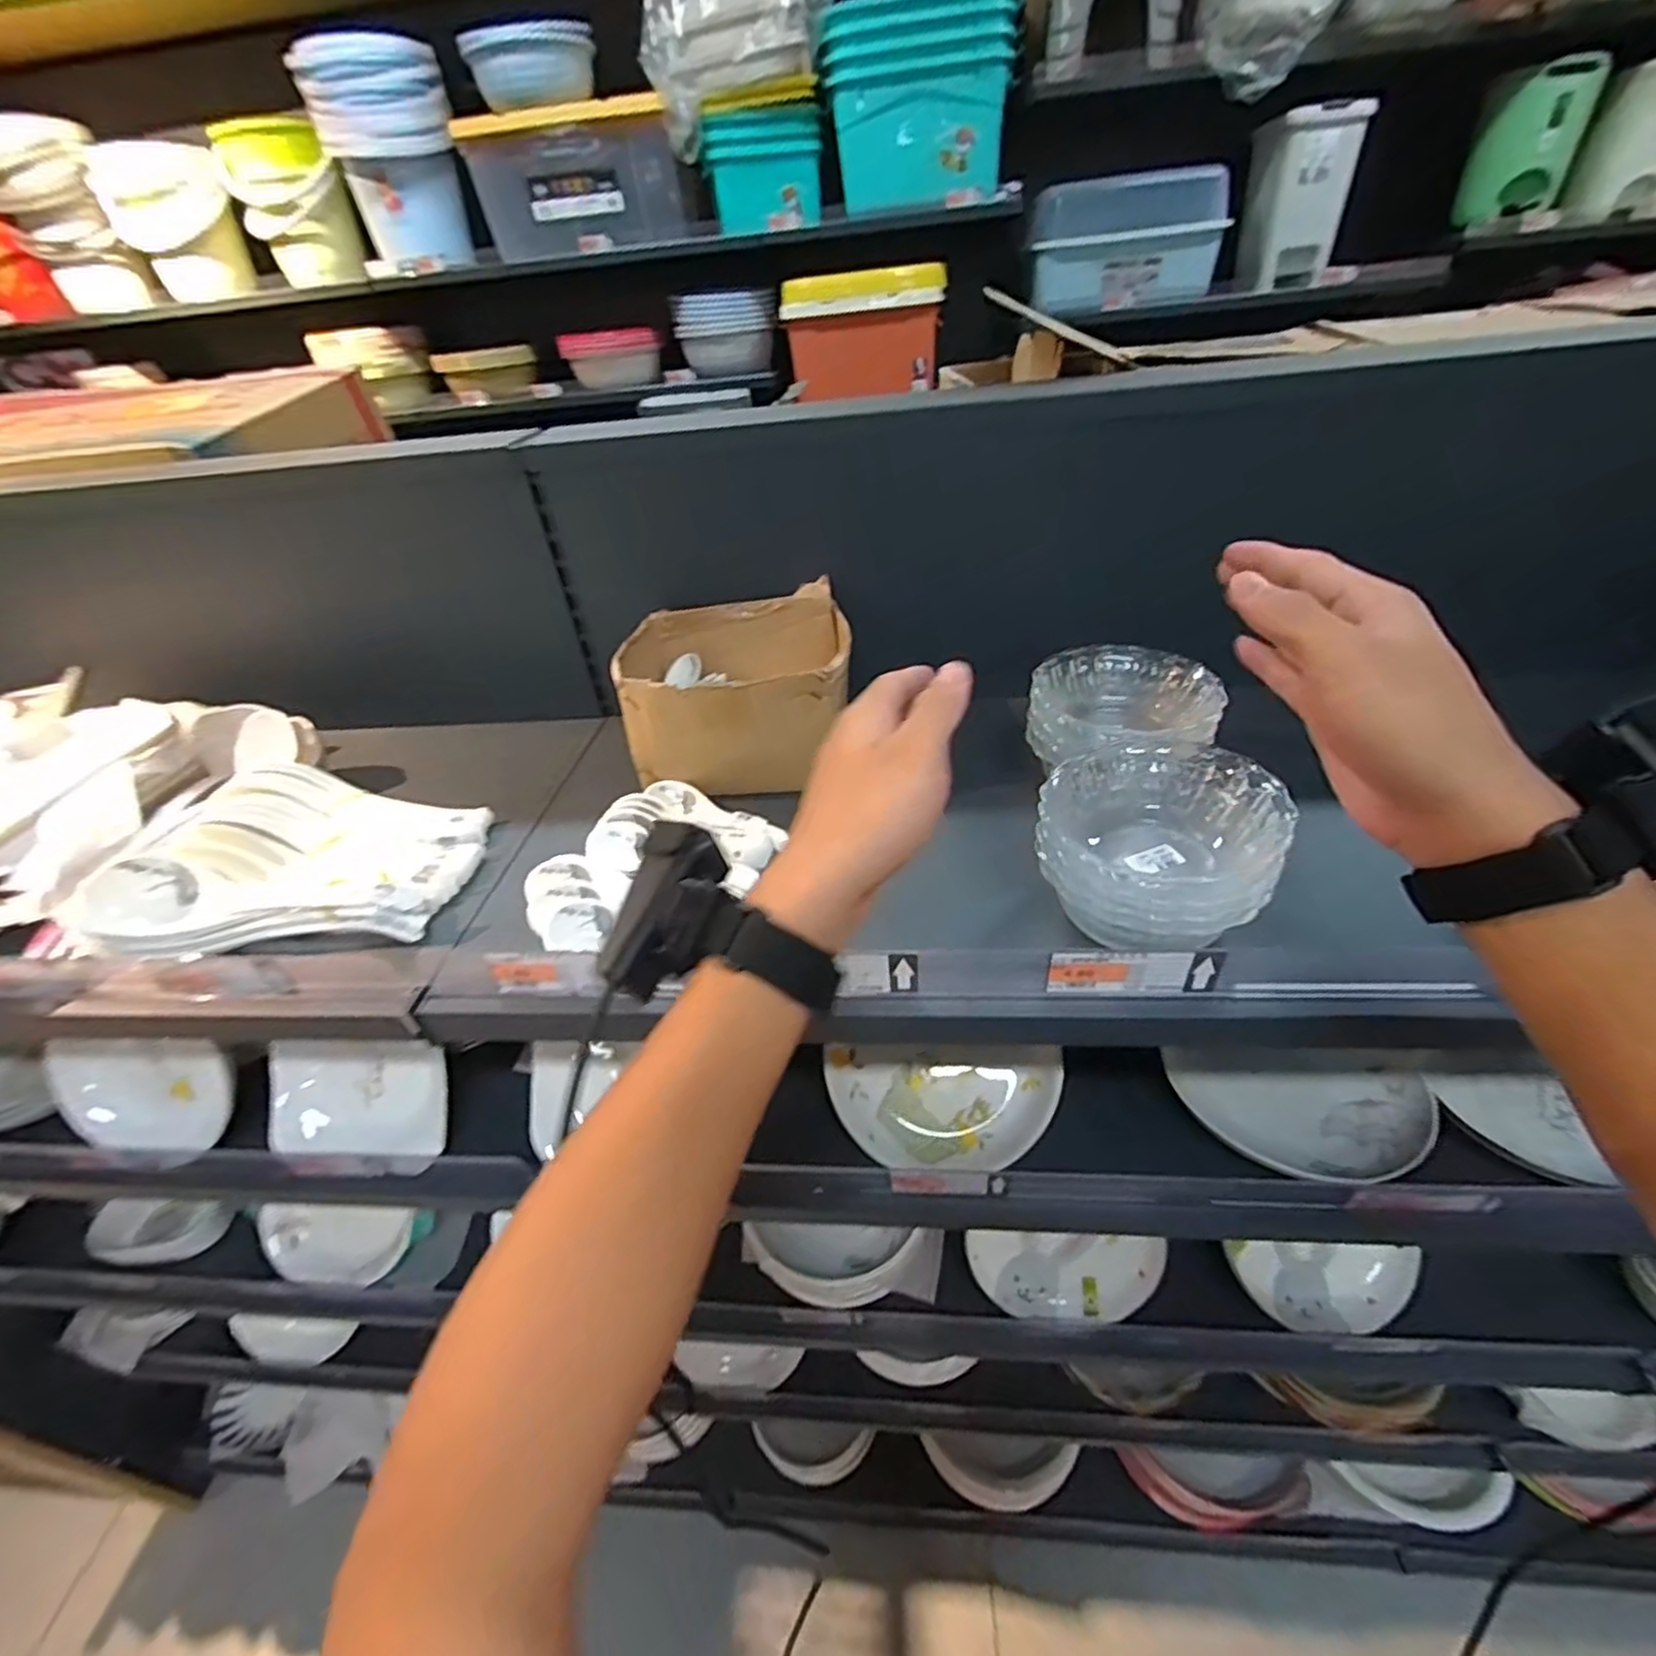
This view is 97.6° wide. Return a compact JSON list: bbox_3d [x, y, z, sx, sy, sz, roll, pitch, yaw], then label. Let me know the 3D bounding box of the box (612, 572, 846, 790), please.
[{"bbox_3d":[-0.074,-0.123,0.652,0.199,0.104,0.173,-6,38,1],"label":"box"}]

